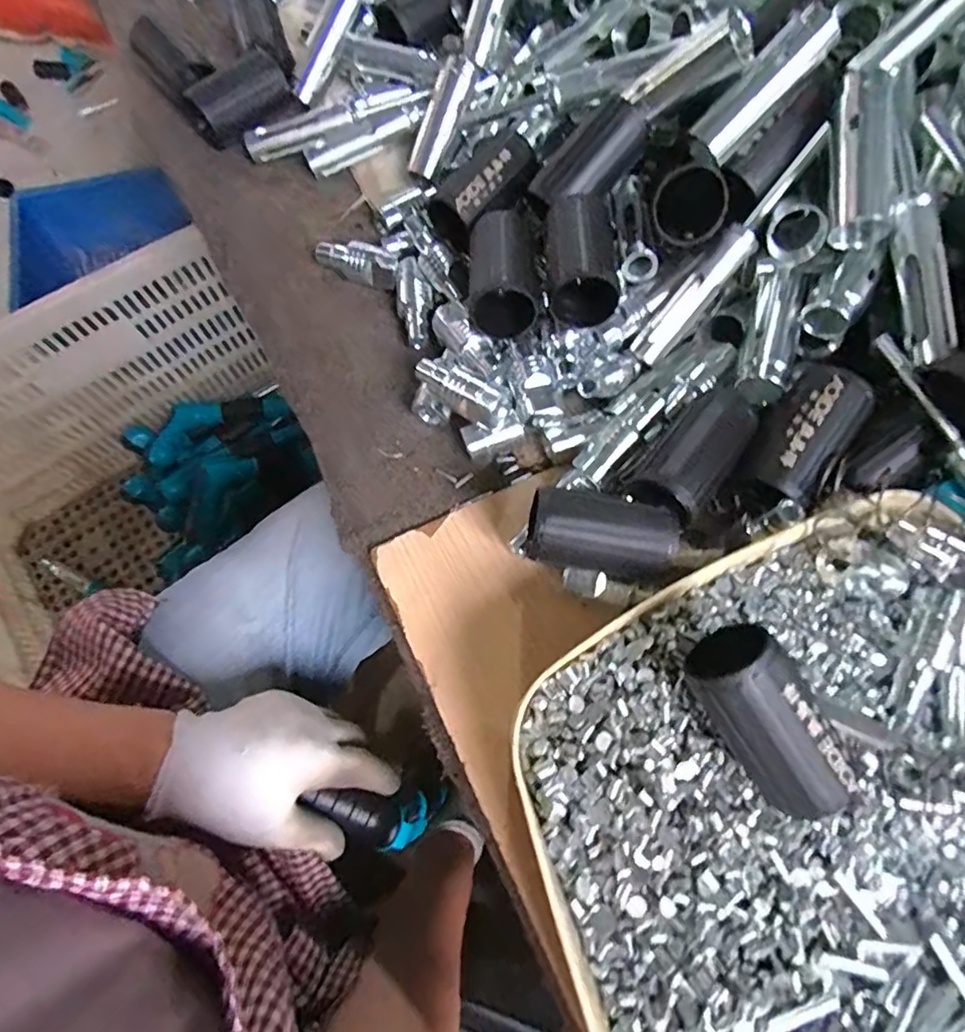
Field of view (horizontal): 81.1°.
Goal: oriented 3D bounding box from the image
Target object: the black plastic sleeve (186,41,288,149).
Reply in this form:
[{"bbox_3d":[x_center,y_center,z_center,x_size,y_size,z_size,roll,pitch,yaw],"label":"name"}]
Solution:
[{"bbox_3d":[-0.156,-0.276,0.366,0.026,0.026,0.064,34,75,11],"label":"black plastic sleeve"}]

